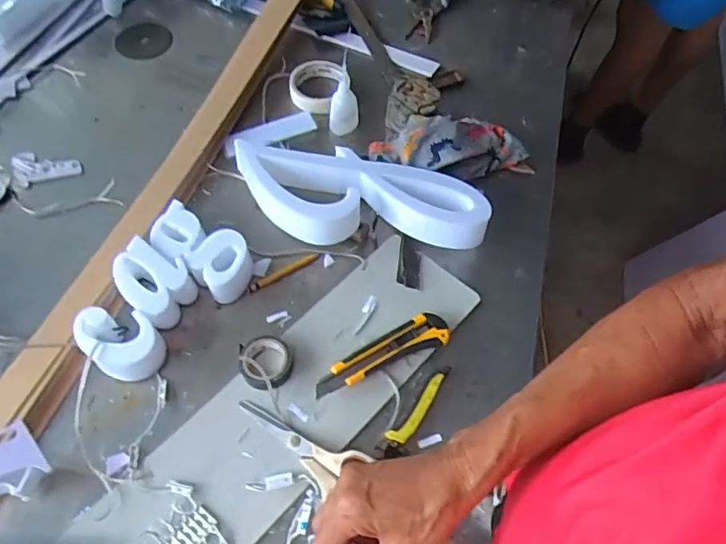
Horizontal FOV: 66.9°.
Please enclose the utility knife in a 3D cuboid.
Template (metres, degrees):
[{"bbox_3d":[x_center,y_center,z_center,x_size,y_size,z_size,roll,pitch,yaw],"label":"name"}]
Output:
[{"bbox_3d":[0.020,0.091,0.608,0.158,0.021,0.039,-22,62,-14],"label":"utility knife"}]

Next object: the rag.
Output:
[{"bbox_3d":[0.124,-0.169,0.743,0.222,0.069,0.093,6,59,2],"label":"rag"}]

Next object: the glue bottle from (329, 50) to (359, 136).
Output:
[{"bbox_3d":[-0.025,-0.240,0.760,0.027,0.107,0.037,29,62,15],"label":"glue bottle"}]

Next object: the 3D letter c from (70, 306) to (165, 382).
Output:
[{"bbox_3d":[-0.262,0.076,0.595,0.085,0.050,0.064,34,64,18],"label":"3D letter c"}]

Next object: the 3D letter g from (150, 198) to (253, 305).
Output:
[{"bbox_3d":[-0.191,-0.024,0.657,0.127,0.051,0.067,30,62,15],"label":"3D letter g"}]

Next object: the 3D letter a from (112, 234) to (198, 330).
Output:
[{"bbox_3d":[-0.243,0.016,0.631,0.085,0.055,0.072,31,63,16],"label":"3D letter a"}]

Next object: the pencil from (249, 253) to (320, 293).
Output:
[{"bbox_3d":[-0.097,-0.001,0.672,0.094,0.008,0.012,-29,64,-18],"label":"pencil"}]

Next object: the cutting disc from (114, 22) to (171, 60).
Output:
[{"bbox_3d":[-0.355,-0.373,0.888,0.084,0.006,0.079,0,65,0],"label":"cutting disc"}]

